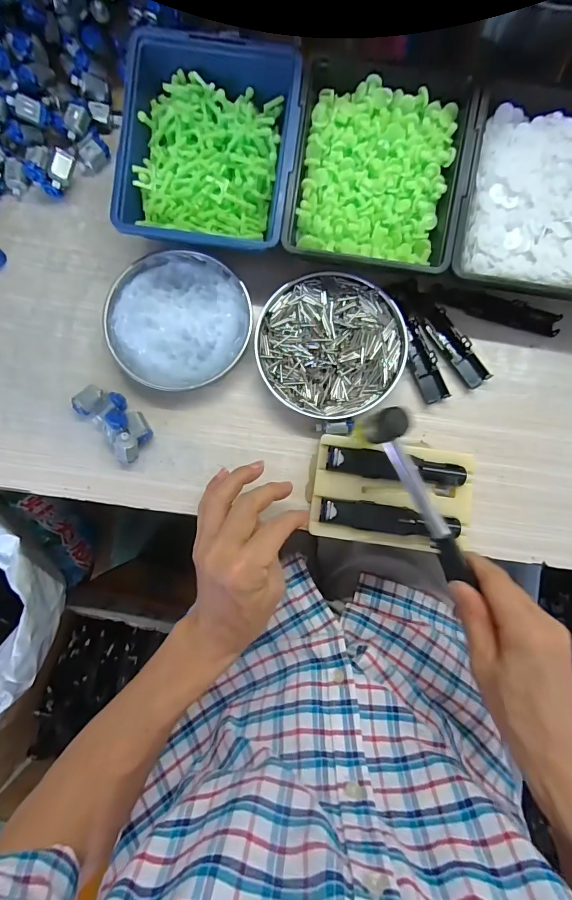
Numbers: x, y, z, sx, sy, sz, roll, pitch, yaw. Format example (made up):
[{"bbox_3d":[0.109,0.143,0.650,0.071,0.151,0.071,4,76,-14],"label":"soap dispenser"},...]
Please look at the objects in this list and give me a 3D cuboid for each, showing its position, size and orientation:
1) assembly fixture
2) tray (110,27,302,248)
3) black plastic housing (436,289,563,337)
[{"bbox_3d":[0.095,0.039,0.357,0.138,0.035,0.088,7,87,1],"label":"assembly fixture"},{"bbox_3d":[-0.066,-0.266,0.354,0.145,0.054,0.167,8,87,1],"label":"tray"},{"bbox_3d":[0.202,-0.134,0.379,0.115,0.010,0.020,17,88,1],"label":"black plastic housing"}]

